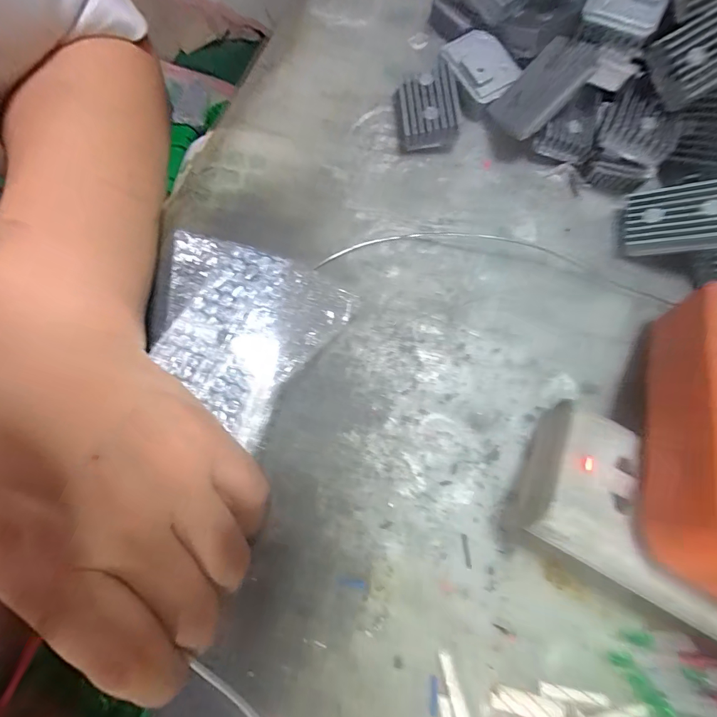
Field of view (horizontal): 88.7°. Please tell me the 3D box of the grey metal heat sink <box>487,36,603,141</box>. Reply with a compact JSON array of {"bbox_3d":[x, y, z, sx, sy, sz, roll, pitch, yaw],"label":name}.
[{"bbox_3d":[0.099,-0.147,0.199,0.048,0.008,0.033,-45,59,31],"label":"grey metal heat sink"}]

